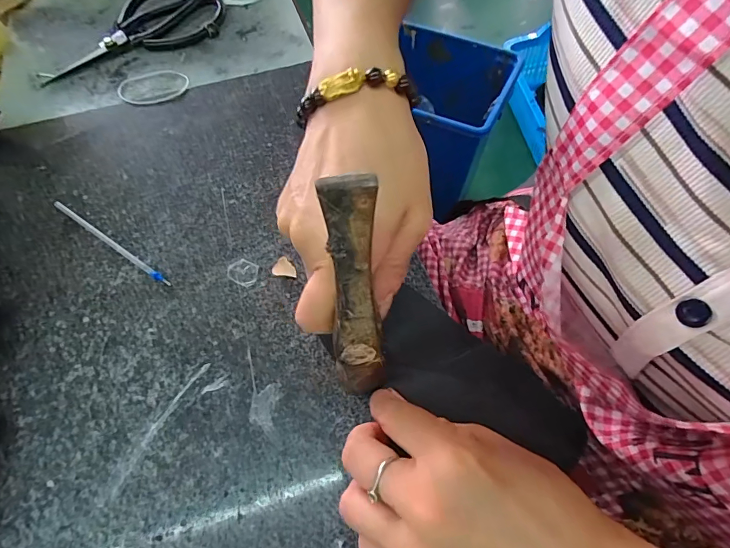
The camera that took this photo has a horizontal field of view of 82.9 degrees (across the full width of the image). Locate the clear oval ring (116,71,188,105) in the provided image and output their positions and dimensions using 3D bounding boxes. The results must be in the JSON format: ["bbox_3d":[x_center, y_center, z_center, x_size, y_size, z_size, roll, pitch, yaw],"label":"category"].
[{"bbox_3d":[-0.201,-0.179,0.394,0.064,0.004,0.051,-21,61,-12],"label":"clear oval ring"}]

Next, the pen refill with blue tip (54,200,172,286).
[{"bbox_3d":[-0.188,-0.024,0.304,0.124,0.004,0.006,31,66,16],"label":"pen refill with blue tip"}]

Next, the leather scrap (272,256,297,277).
[{"bbox_3d":[-0.057,-0.003,0.290,0.014,0.004,0.019,-31,65,-25],"label":"leather scrap"}]

